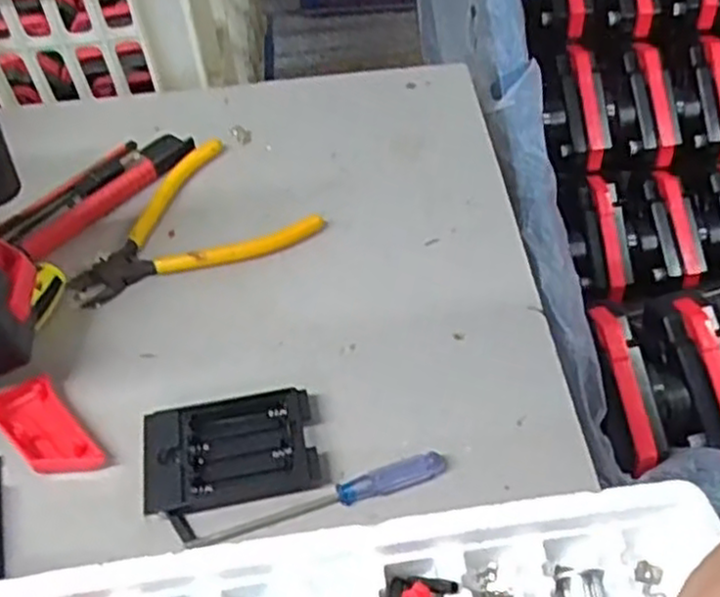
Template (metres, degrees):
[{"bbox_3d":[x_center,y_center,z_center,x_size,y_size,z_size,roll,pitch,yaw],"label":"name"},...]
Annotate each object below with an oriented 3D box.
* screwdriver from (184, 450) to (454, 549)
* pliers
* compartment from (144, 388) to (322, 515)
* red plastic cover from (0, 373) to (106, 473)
[{"bbox_3d":[-0.017,0.095,0.347,0.124,0.008,0.013,-16,50,-10],"label":"screwdriver"},{"bbox_3d":[-0.114,-0.054,0.478,0.150,0.011,0.109,-21,52,-14],"label":"pliers"},{"bbox_3d":[-0.063,0.074,0.366,0.080,0.014,0.055,-10,50,-5],"label":"compartment"},{"bbox_3d":[-0.159,0.068,0.377,0.032,0.014,0.069,-34,56,-23],"label":"red plastic cover"}]

